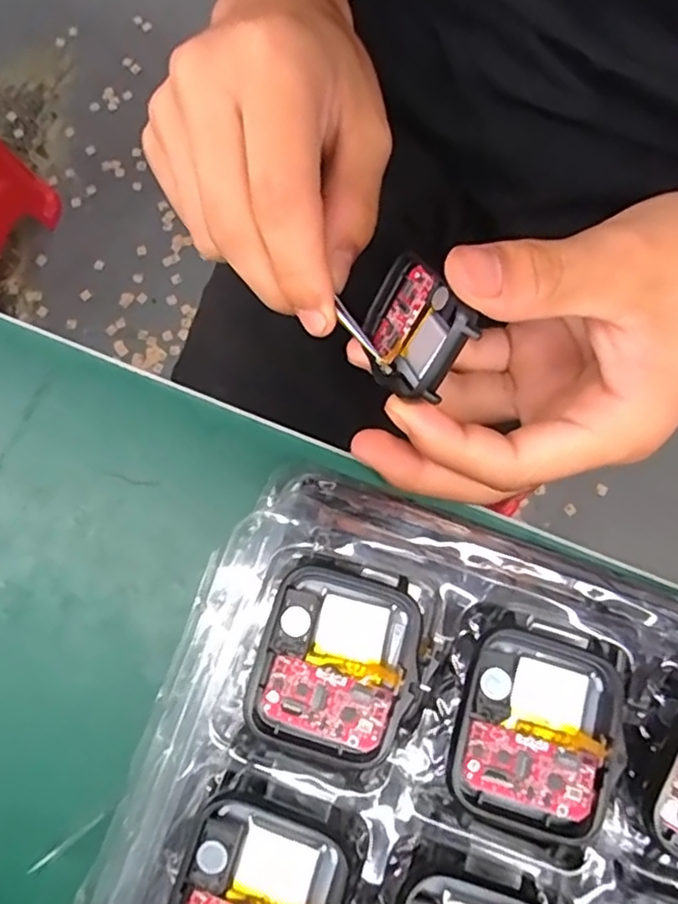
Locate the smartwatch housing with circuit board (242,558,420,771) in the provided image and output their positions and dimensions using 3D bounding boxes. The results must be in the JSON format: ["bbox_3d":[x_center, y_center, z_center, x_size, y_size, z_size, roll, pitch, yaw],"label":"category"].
[{"bbox_3d":[-0.001,0.052,0.156,0.038,0.008,0.043,20,80,3],"label":"smartwatch housing with circuit board"}]

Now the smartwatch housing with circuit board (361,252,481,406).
[{"bbox_3d":[0.023,-0.037,0.197,0.007,0.037,0.046,9,35,-33],"label":"smartwatch housing with circuit board"}]

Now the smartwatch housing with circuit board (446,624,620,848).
[{"bbox_3d":[0.047,0.067,0.152,0.037,0.012,0.043,18,80,3],"label":"smartwatch housing with circuit board"}]

